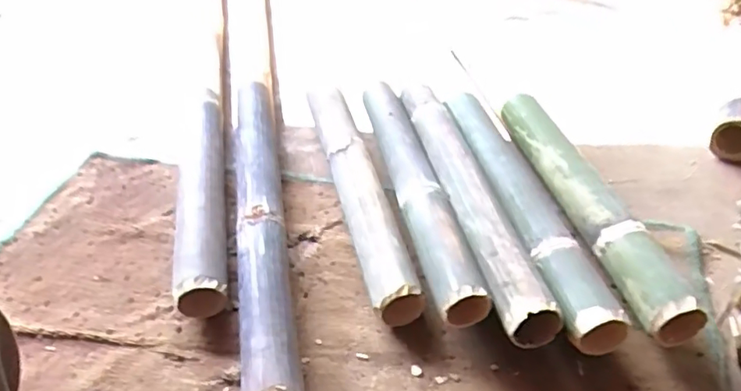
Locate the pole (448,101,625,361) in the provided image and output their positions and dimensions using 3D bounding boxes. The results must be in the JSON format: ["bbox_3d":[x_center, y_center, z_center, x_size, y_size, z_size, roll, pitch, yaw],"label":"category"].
[{"bbox_3d":[0.209,-0.005,0.797,0.072,0.068,0.482,-10,42,-6],"label":"pole"}]

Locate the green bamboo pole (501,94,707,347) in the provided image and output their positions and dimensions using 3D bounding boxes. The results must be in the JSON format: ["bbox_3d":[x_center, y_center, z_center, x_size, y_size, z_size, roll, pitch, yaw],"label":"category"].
[{"bbox_3d":[0.296,-0.005,0.798,0.070,0.063,0.458,-10,42,-7],"label":"green bamboo pole"}]

